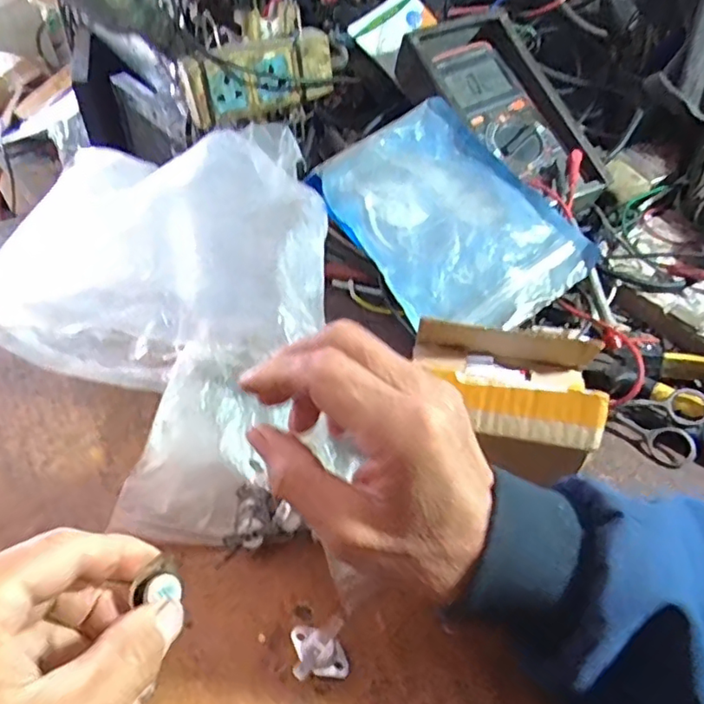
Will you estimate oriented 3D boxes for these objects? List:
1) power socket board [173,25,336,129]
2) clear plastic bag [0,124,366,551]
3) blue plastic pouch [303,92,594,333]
[{"bbox_3d":[-0.084,-0.248,0.525,0.135,0.057,0.033,-19,47,-18],"label":"power socket board"},{"bbox_3d":[-0.132,-0.052,0.412,0.225,0.097,0.347,2,45,3],"label":"clear plastic bag"},{"bbox_3d":[0.077,-0.104,0.463,0.152,0.020,0.192,-33,73,-10],"label":"blue plastic pouch"}]

